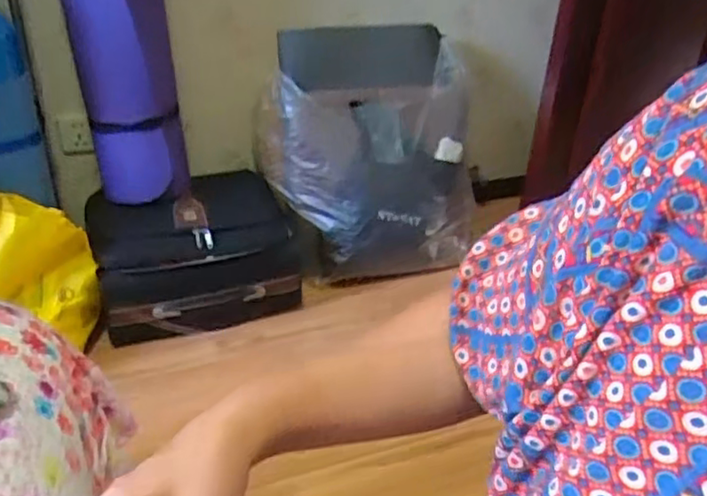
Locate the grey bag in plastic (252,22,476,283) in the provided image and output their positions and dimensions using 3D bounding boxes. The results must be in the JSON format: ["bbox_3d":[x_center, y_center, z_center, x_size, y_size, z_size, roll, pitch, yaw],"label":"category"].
[{"bbox_3d":[0.040,-0.203,1.599,0.530,0.542,0.200,-4,4,-10],"label":"grey bag in plastic"}]

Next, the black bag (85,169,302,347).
[{"bbox_3d":[-0.358,0.014,1.446,0.424,0.254,0.301,-10,36,-23],"label":"black bag"}]

